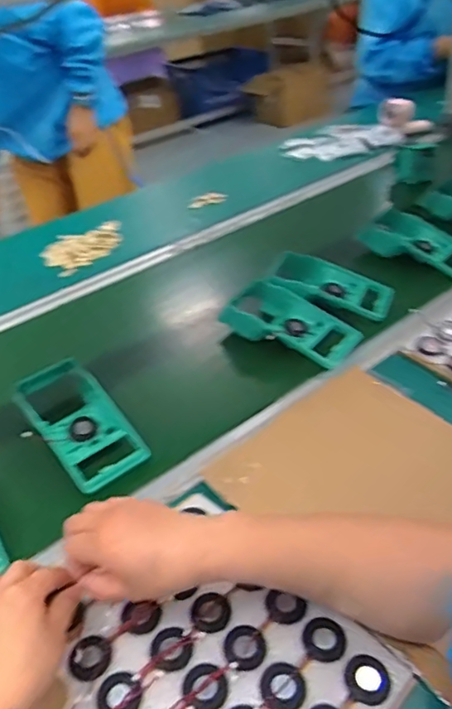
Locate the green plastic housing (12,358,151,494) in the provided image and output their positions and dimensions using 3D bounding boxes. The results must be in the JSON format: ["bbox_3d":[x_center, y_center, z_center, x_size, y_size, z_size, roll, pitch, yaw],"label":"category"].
[{"bbox_3d":[-0.171,0.076,0.646,0.086,0.027,0.187,-33,57,-23],"label":"green plastic housing"}]

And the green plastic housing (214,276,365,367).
[{"bbox_3d":[0.086,-0.041,0.765,0.184,0.048,0.095,27,46,22],"label":"green plastic housing"}]

